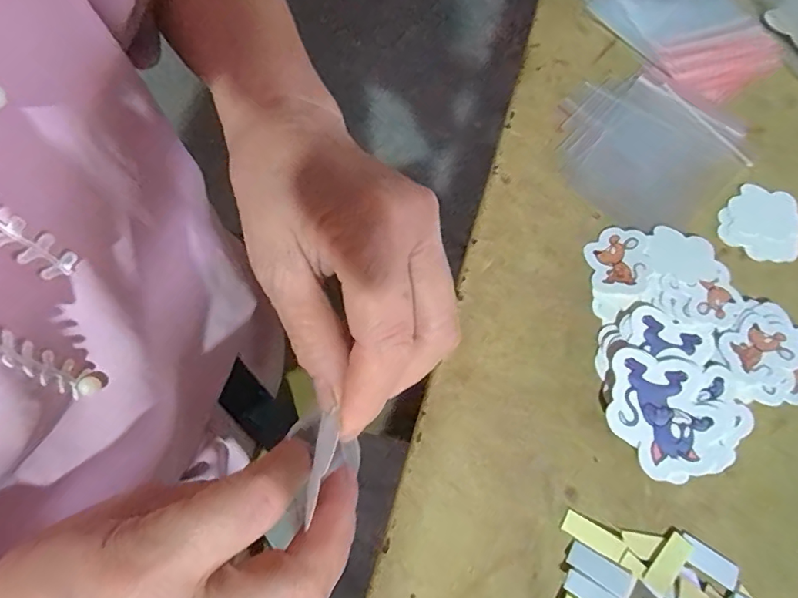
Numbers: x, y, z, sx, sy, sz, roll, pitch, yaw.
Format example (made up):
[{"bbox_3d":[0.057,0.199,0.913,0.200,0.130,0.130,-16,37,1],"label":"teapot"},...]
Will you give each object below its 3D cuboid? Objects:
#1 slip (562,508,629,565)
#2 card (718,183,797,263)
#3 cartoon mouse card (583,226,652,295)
[{"bbox_3d":[0.091,0.111,0.233,0.029,0.004,0.010,32,74,8],"label":"slip"},{"bbox_3d":[0.209,-0.044,0.288,0.044,0.004,0.044,16,75,6],"label":"card"},{"bbox_3d":[0.120,-0.021,0.275,0.032,0.004,0.039,3,69,15],"label":"cartoon mouse card"}]

